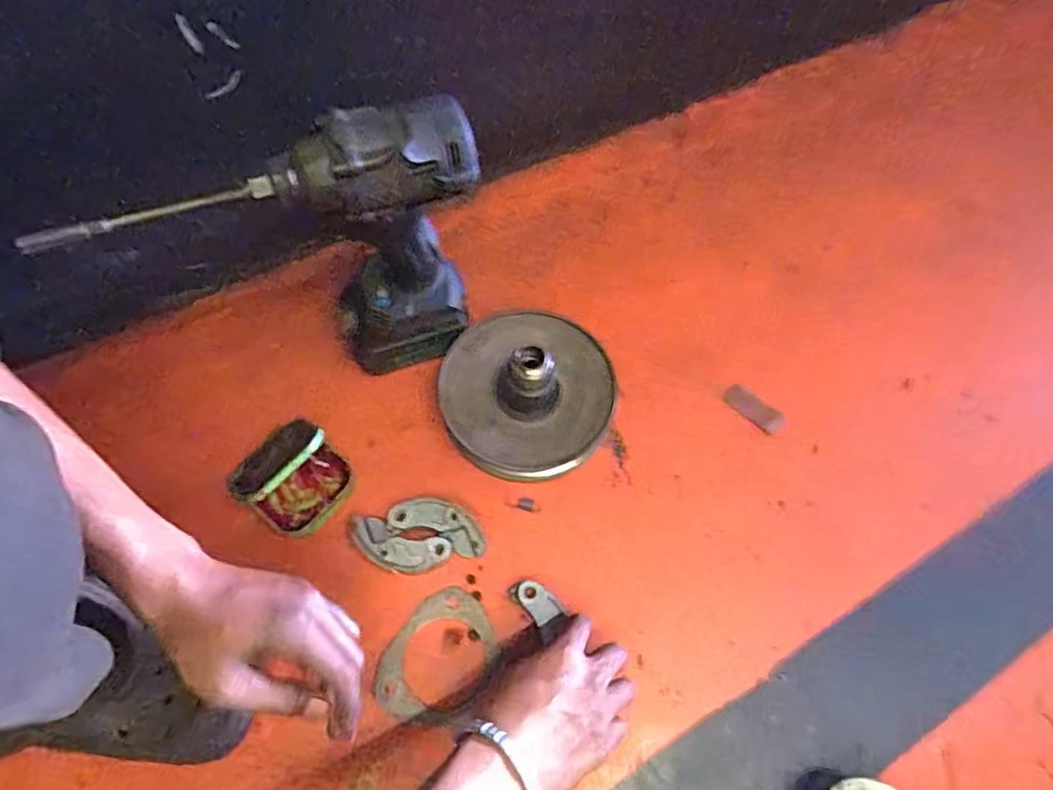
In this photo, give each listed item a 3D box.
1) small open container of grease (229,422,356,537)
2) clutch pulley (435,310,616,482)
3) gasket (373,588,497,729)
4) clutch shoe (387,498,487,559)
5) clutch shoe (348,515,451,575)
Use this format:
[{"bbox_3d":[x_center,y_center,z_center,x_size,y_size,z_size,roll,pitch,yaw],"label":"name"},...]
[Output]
[{"bbox_3d":[-0.195,0.067,0.491,0.073,0.075,0.078,36,68,14],"label":"small open container of grease"},{"bbox_3d":[-0.002,-0.010,0.536,0.150,0.088,0.156,1,65,-2],"label":"clutch pulley"},{"bbox_3d":[-0.067,0.210,0.468,0.082,0.004,0.103,33,68,13],"label":"gasket"},{"bbox_3d":[-0.073,0.111,0.510,0.085,0.019,0.035,19,65,6],"label":"clutch shoe"},{"bbox_3d":[-0.108,0.130,0.498,0.086,0.025,0.034,16,65,5],"label":"clutch shoe"}]

